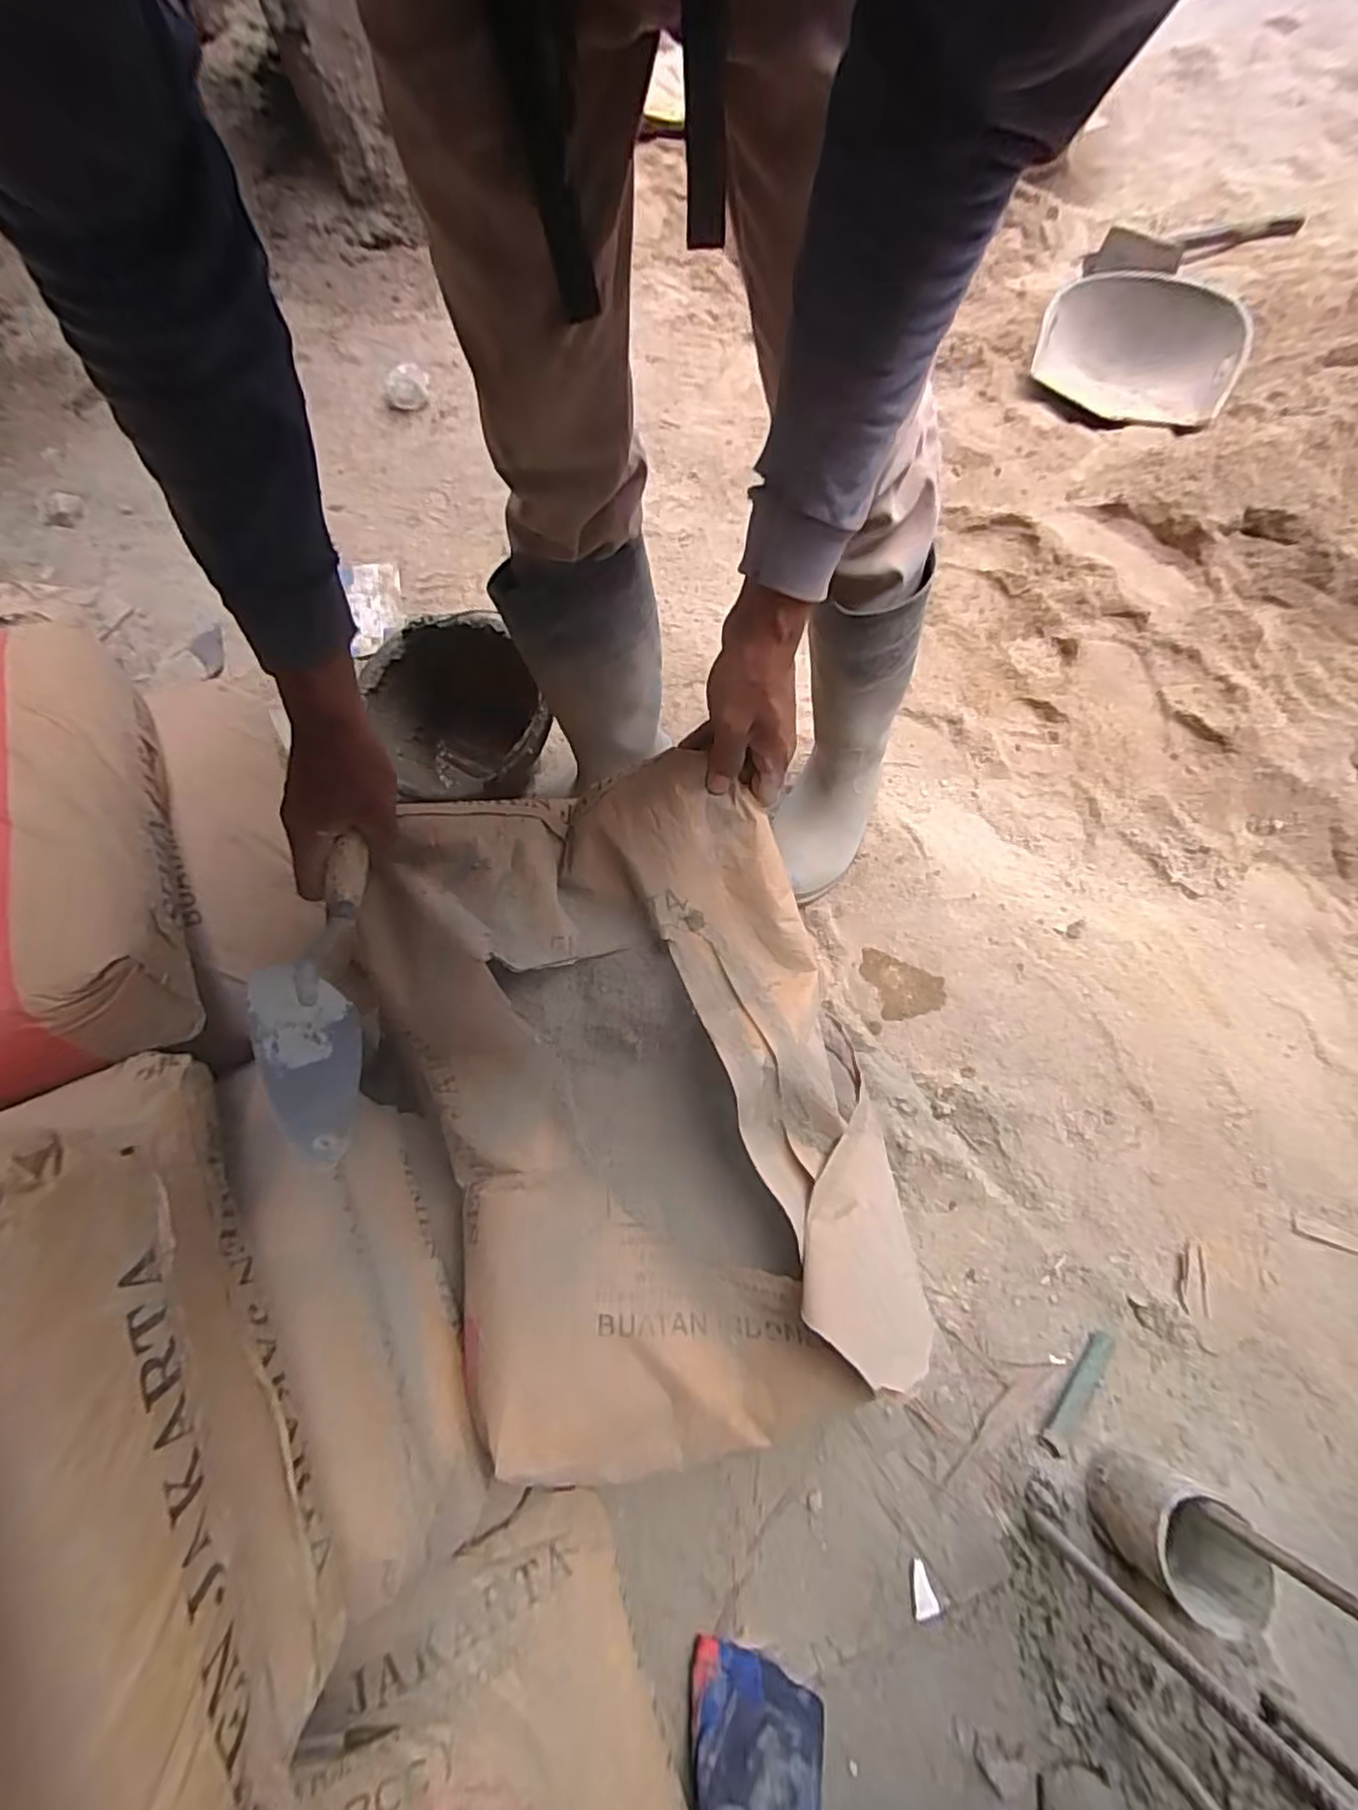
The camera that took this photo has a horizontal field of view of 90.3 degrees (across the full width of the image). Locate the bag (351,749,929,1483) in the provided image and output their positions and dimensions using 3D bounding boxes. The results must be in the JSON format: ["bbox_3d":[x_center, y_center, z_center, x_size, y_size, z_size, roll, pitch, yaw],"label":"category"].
[{"bbox_3d":[-0.035,0.169,0.567,0.367,0.150,0.567,-14,90,10],"label":"bag"}]

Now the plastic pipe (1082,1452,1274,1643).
[{"bbox_3d":[0.422,0.542,0.588,0.091,0.146,0.080,22,70,10],"label":"plastic pipe"}]

